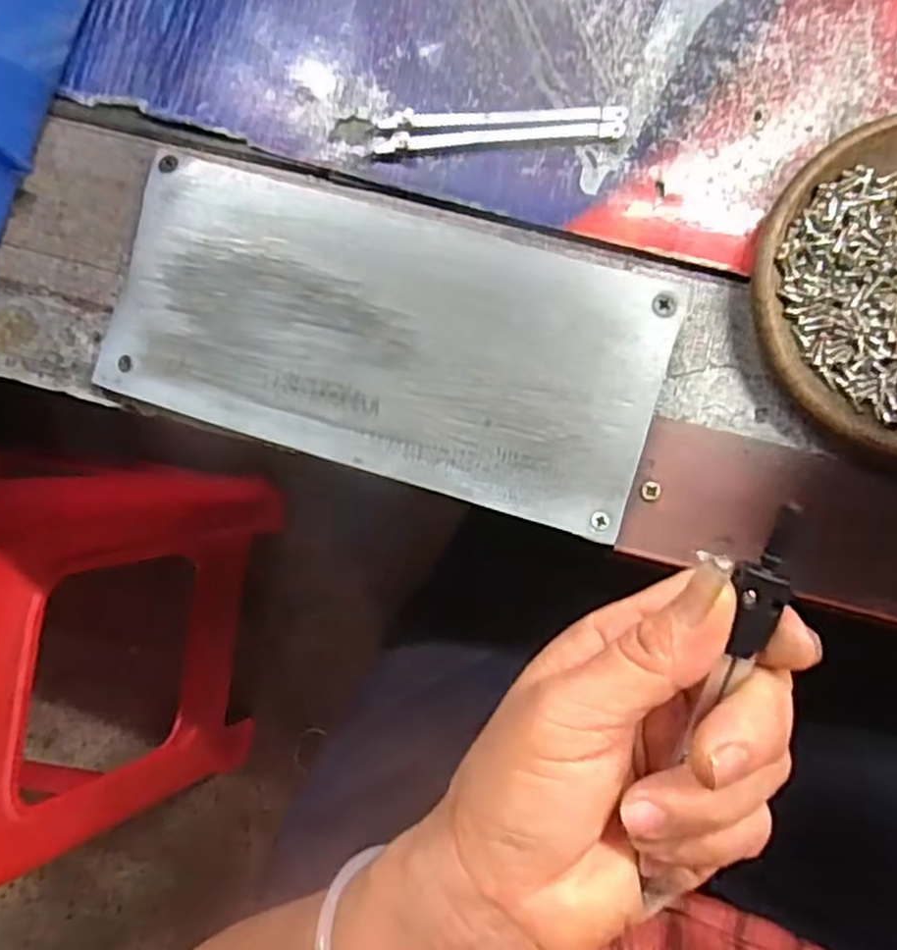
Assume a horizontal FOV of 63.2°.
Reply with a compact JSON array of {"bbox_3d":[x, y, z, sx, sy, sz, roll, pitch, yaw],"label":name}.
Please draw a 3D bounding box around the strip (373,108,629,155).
[{"bbox_3d":[0.019,-0.130,0.271,0.091,0.004,0.015,-2,87,4],"label":"strip"}]

